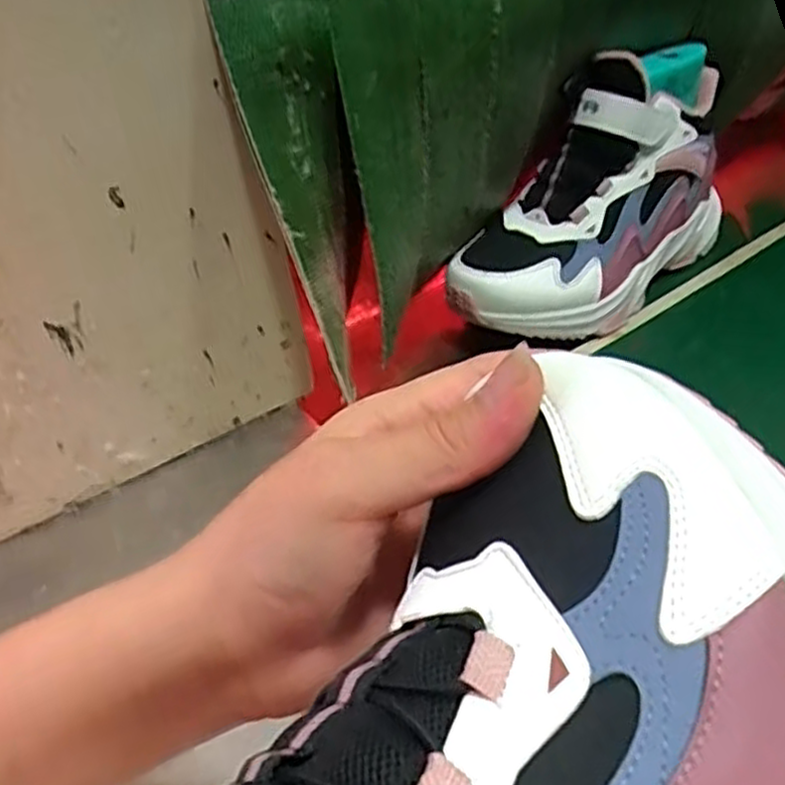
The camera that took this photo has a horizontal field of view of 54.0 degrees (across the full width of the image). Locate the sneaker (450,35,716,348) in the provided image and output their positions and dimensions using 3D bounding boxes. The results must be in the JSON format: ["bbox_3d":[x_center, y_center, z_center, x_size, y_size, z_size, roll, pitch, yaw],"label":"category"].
[{"bbox_3d":[0.133,-0.137,0.505,0.090,0.140,0.223,26,45,37],"label":"sneaker"}]

